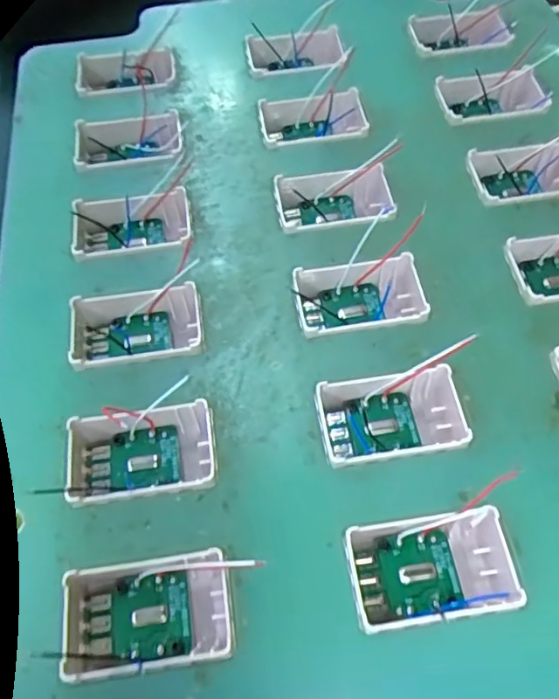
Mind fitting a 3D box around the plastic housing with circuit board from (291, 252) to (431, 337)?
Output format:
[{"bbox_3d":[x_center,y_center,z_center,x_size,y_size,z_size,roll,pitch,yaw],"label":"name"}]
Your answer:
[{"bbox_3d":[0.020,-0.012,0.143,0.031,0.011,0.019,-8,61,-1],"label":"plastic housing with circuit board"}]

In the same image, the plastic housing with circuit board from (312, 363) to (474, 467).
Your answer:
[{"bbox_3d":[0.025,0.017,0.130,0.033,0.016,0.019,-10,61,-2],"label":"plastic housing with circuit board"}]

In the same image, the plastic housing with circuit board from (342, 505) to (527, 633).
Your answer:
[{"bbox_3d":[0.030,0.043,0.113,0.031,0.010,0.019,-9,61,-1],"label":"plastic housing with circuit board"}]

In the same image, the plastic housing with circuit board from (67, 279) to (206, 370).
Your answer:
[{"bbox_3d":[-0.036,-0.005,0.142,0.033,0.011,0.022,-13,61,-3],"label":"plastic housing with circuit board"}]

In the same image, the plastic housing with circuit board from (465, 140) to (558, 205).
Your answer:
[{"bbox_3d":[0.071,-0.048,0.161,0.035,0.011,0.021,-12,61,-3],"label":"plastic housing with circuit board"}]

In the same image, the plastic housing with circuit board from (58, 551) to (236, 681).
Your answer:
[{"bbox_3d":[-0.025,0.051,0.111,0.031,0.012,0.019,-9,61,-1],"label":"plastic housing with circuit board"}]

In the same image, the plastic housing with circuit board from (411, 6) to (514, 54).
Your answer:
[{"bbox_3d":[0.059,-0.102,0.190,0.030,0.012,0.019,-6,61,1],"label":"plastic housing with circuit board"}]

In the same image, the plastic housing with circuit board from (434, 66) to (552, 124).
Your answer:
[{"bbox_3d":[0.065,-0.074,0.176,0.033,0.013,0.018,-8,61,-1],"label":"plastic housing with circuit board"}]

